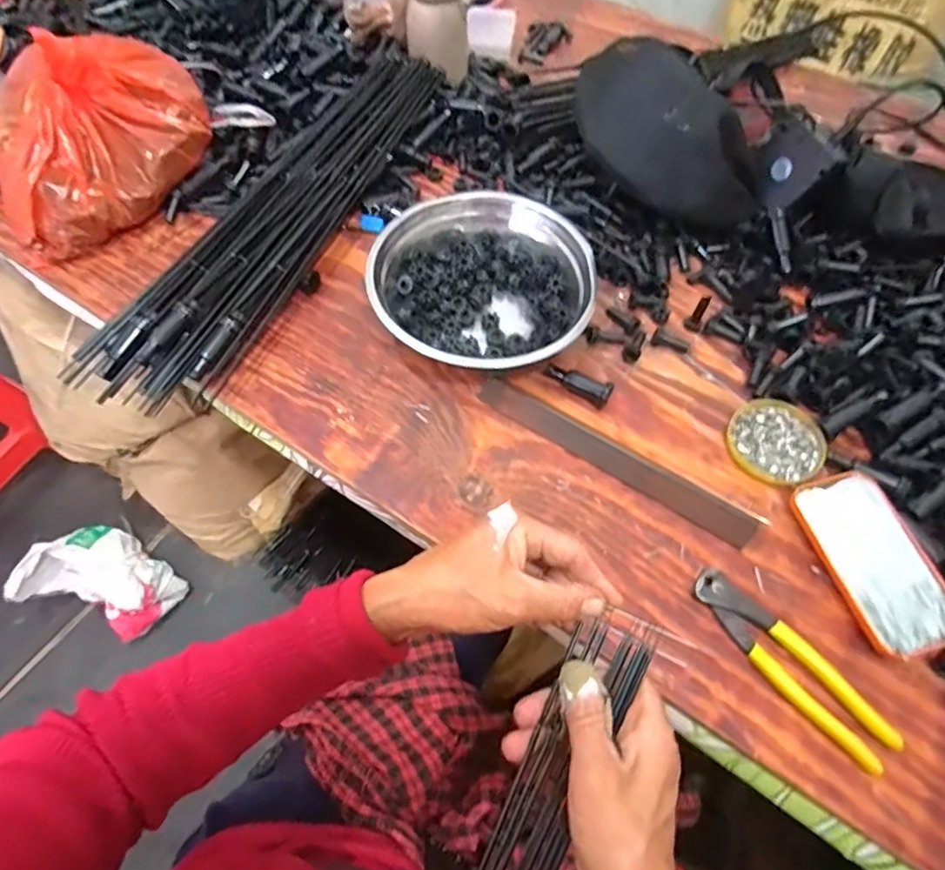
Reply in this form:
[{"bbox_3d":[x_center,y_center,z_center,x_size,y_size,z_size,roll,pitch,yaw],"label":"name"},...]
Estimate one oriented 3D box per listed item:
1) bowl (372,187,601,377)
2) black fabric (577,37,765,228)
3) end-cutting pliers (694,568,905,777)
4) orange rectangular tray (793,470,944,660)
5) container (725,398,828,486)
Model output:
[{"bbox_3d":[0.011,-0.155,0.564,0.220,0.065,0.192,18,62,9],"label":"bowl"},{"bbox_3d":[0.208,-0.318,0.600,0.093,0.095,0.242,-39,89,-20],"label":"black fabric"},{"bbox_3d":[0.239,0.170,0.427,0.040,0.020,0.162,-36,68,-19],"label":"end-cutting pliers"},{"bbox_3d":[0.329,0.101,0.460,0.077,0.015,0.145,-10,62,-7],"label":"orange rectangular tray"},{"bbox_3d":[0.282,0.004,0.523,0.081,0.013,0.087,1,61,-1],"label":"container"}]

